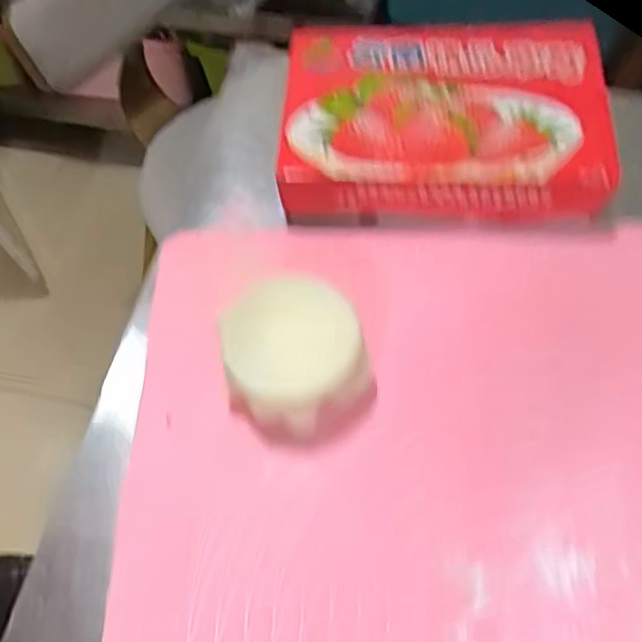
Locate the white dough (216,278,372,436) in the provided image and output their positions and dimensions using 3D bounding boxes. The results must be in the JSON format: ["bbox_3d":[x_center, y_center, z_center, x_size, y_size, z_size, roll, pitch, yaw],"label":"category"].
[{"bbox_3d":[-0.016,0.016,0.329,0.069,0.049,0.075,-1,62,2],"label":"white dough"}]

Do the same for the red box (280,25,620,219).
[{"bbox_3d":[0.077,-0.127,0.402,0.196,0.041,0.135,3,62,4],"label":"red box"}]

